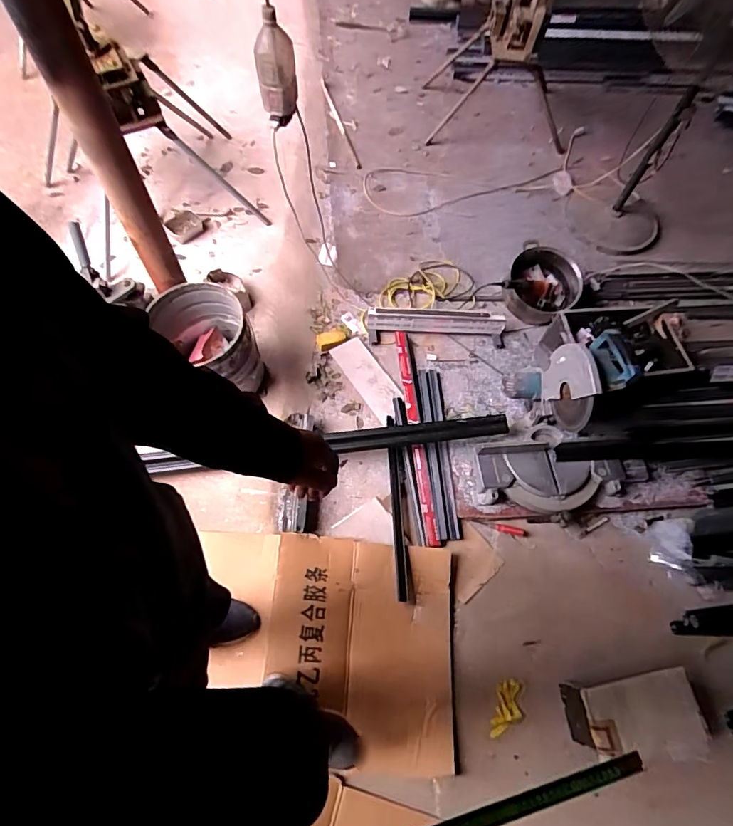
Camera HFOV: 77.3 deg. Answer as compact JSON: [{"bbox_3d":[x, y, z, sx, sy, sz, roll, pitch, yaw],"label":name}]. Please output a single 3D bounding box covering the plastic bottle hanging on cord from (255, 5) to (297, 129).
[{"bbox_3d":[-0.210,-0.793,1.062,0.087,0.219,0.086,-6,64,-5],"label":"plastic bottle hanging on cord"}]

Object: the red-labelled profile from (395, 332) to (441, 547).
[{"bbox_3d":[0.173,0.053,1.586,0.058,0.042,0.791,-4,67,-3],"label":"red-labelled profile"}]

